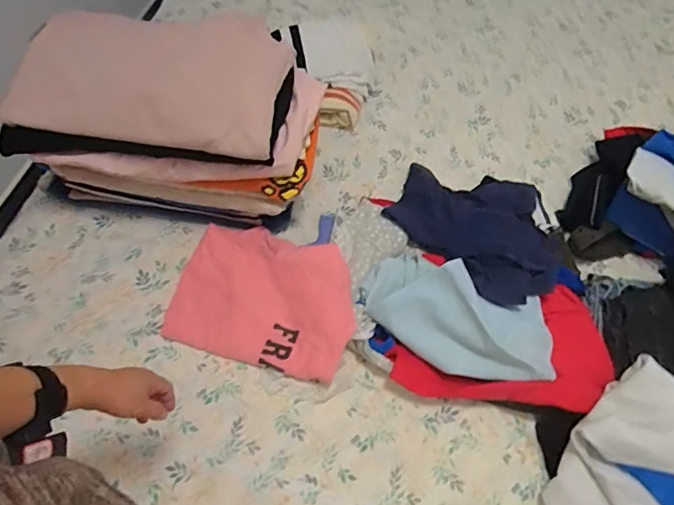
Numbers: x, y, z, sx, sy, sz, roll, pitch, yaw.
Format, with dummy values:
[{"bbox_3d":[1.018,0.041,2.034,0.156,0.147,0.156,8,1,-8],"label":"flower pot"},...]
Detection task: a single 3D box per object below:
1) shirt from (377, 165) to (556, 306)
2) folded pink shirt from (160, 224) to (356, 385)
[{"bbox_3d":[0.304,-0.071,1.055,0.304,0.136,0.398,-31,68,-18],"label":"shirt"},{"bbox_3d":[-0.139,0.080,0.981,0.359,0.062,0.265,16,61,5],"label":"folded pink shirt"}]

